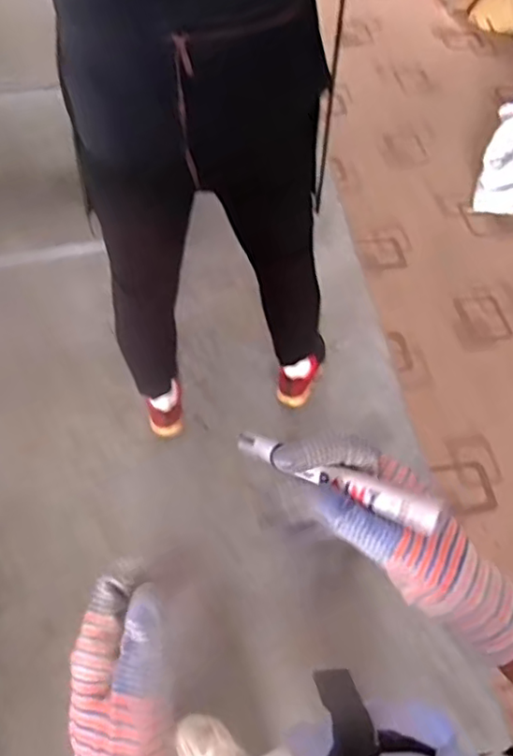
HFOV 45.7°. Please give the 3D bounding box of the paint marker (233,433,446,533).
[{"bbox_3d":[0.042,0.055,0.348,0.141,0.013,0.015,15,52,42],"label":"paint marker"}]

